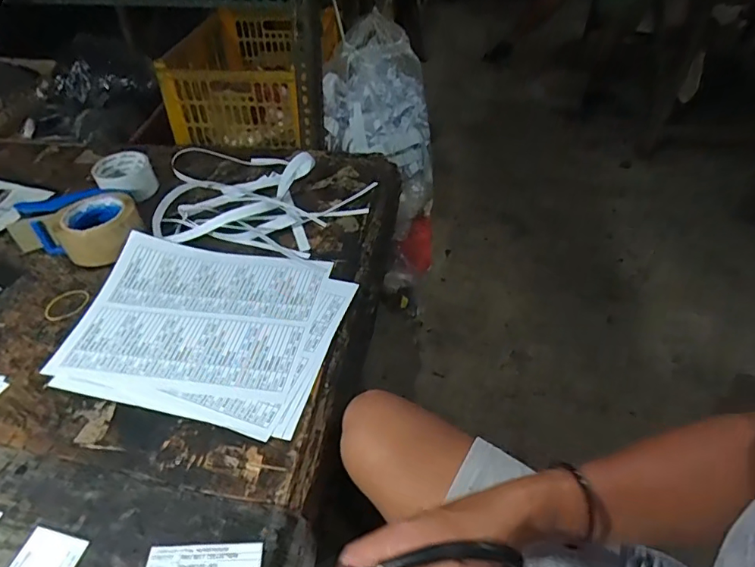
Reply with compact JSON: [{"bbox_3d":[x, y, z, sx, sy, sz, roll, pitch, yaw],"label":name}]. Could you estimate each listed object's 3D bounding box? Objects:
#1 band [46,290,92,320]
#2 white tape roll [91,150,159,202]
[{"bbox_3d":[-0.389,0.027,0.621,0.043,0.004,0.055,11,41,11],"label":"band"},{"bbox_3d":[-0.394,-0.161,0.776,0.092,0.047,0.111,-29,49,-25],"label":"white tape roll"}]

